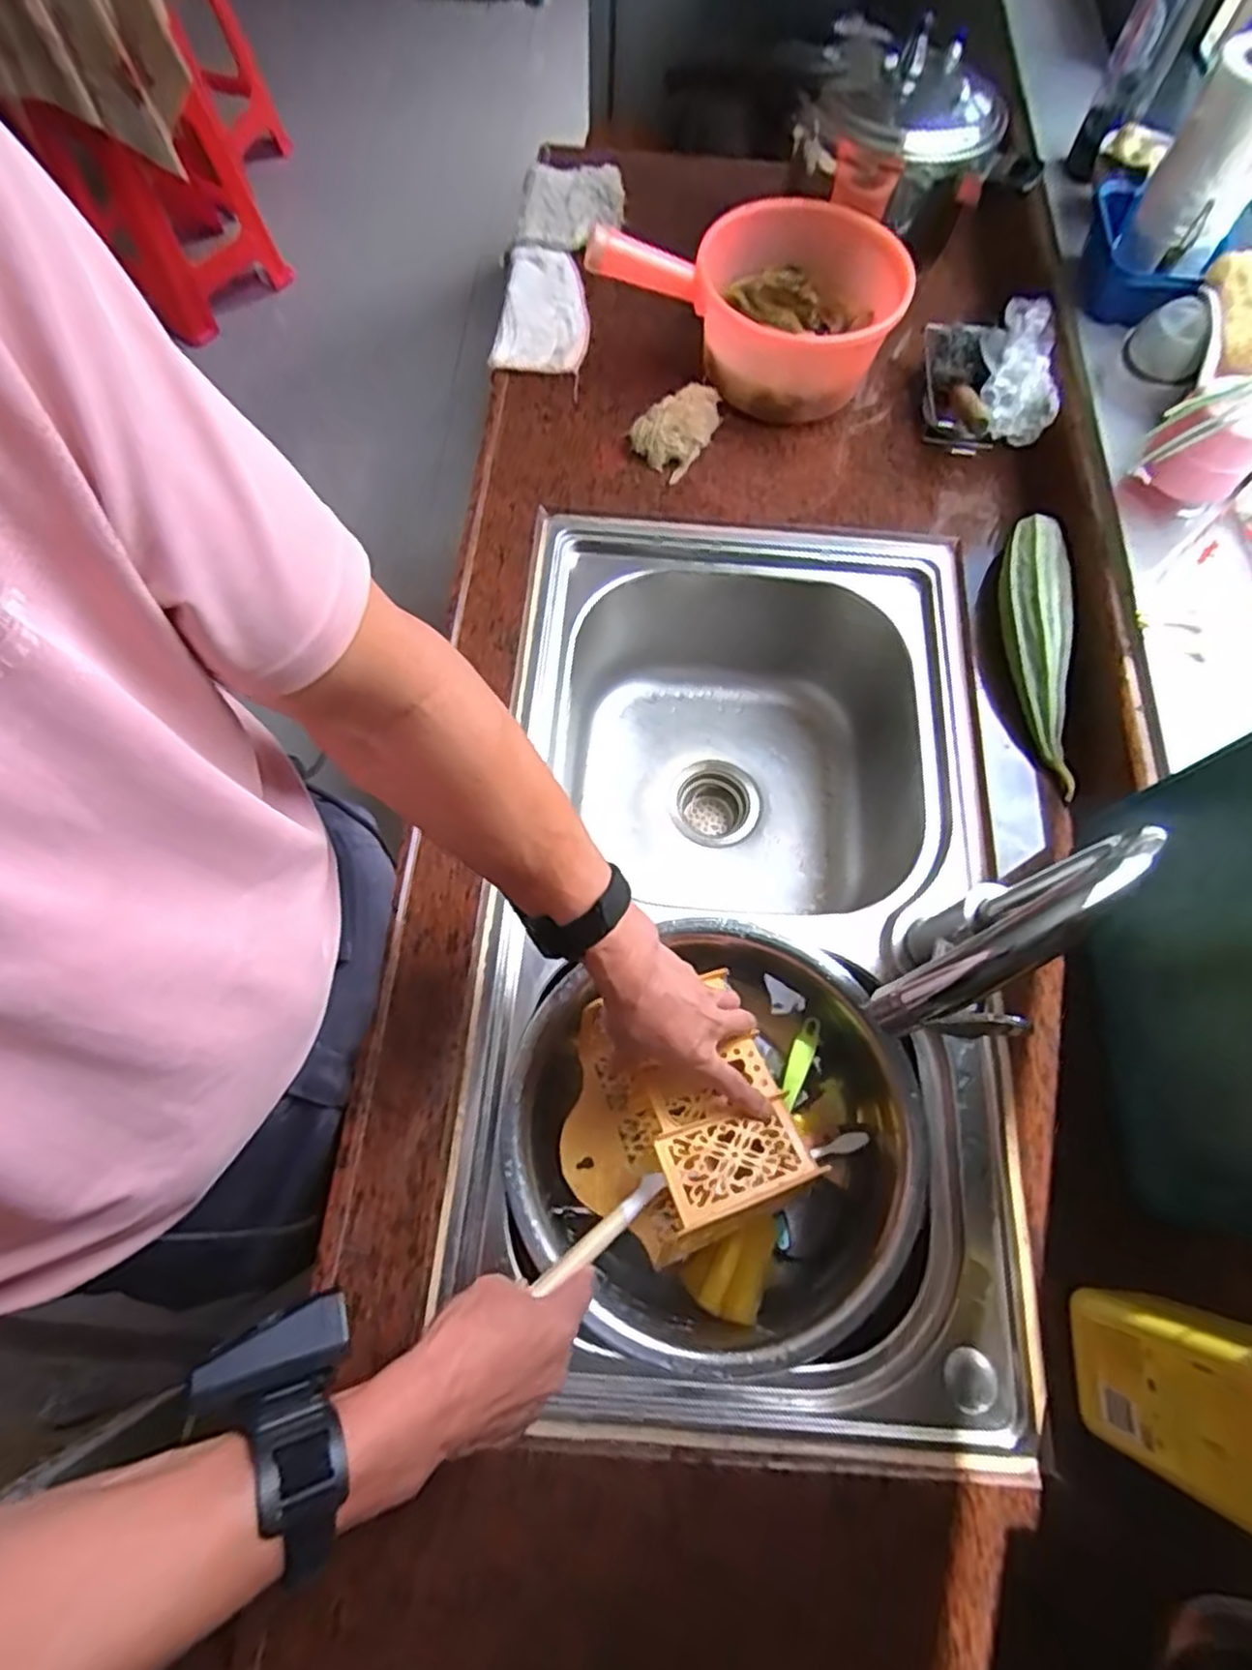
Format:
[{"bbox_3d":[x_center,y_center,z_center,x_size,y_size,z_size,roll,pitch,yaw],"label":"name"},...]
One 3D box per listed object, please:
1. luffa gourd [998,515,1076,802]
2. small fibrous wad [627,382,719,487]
[{"bbox_3d":[0.382,-0.174,0.679,0.057,0.069,0.274,4,69,0],"label":"luffa gourd"},{"bbox_3d":[0.056,-0.427,0.764,0.098,0.049,0.065,-42,76,-15],"label":"small fibrous wad"}]

